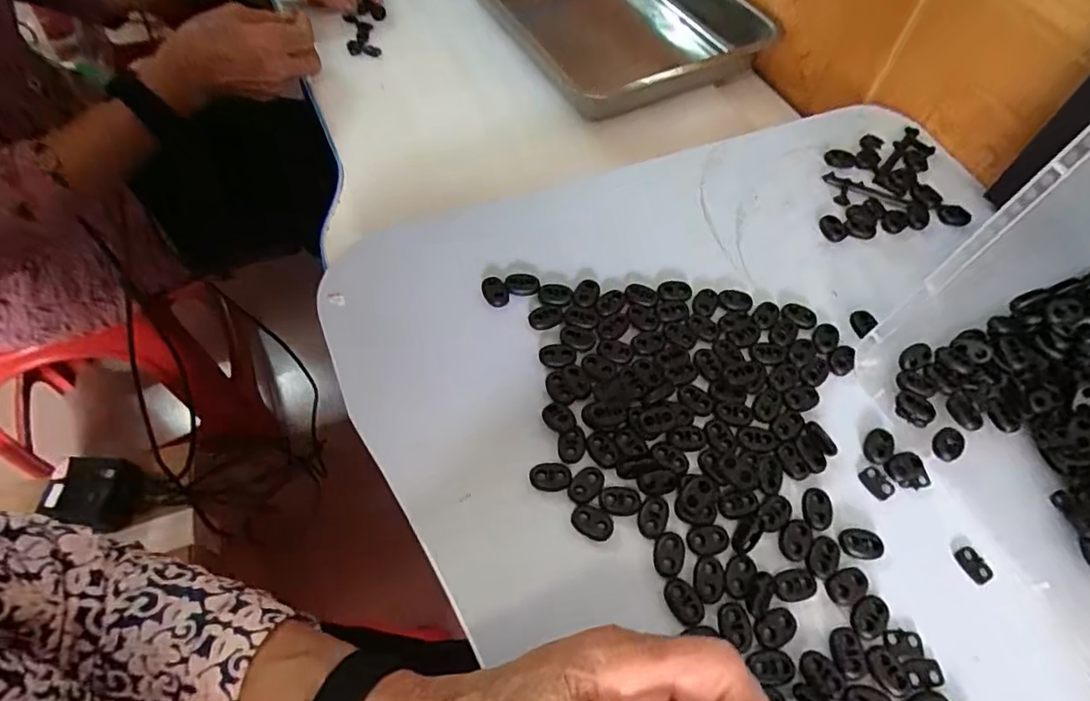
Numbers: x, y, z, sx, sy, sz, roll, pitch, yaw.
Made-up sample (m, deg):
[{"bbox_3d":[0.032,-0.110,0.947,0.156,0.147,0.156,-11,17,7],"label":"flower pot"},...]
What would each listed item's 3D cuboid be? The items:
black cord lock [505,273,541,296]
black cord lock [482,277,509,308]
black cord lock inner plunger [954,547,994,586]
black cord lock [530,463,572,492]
[{"bbox_3d":[-0.014,-0.041,0.378,0.021,0.007,0.016,-5,59,-6],"label":"black cord lock"},{"bbox_3d":[-0.031,-0.035,0.373,0.014,0.012,0.018,-22,62,-15],"label":"black cord lock"},{"bbox_3d":[0.222,0.110,0.308,0.012,0.004,0.018,-24,63,-16],"label":"black cord lock inner plunger"},{"bbox_3d":[0.003,0.067,0.319,0.022,0.004,0.014,-1,59,-3],"label":"black cord lock"}]

